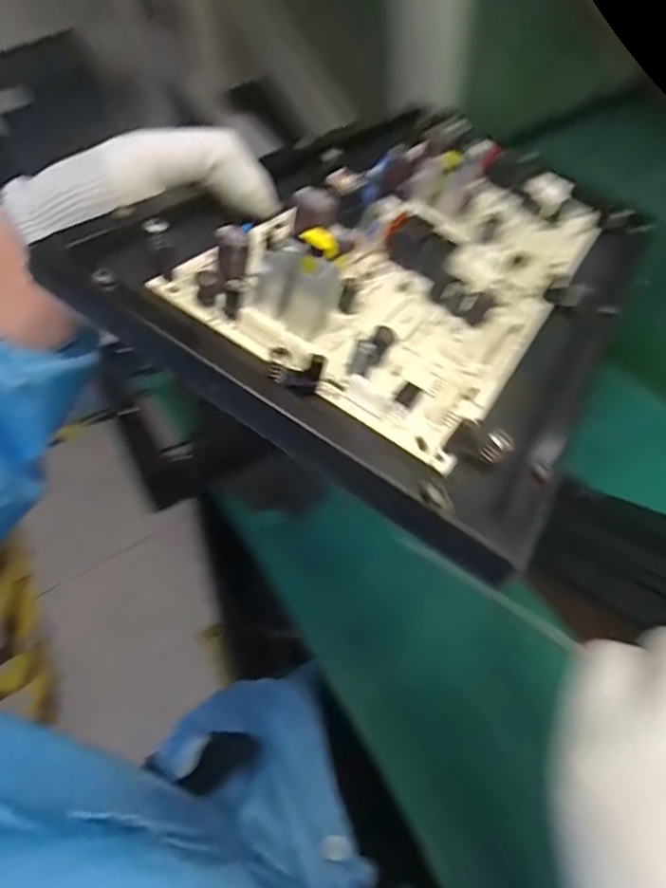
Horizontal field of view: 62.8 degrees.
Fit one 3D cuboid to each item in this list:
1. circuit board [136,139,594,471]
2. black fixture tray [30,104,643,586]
[{"bbox_3d":[0.056,-0.099,0.270,0.123,0.023,0.274,38,51,6],"label":"circuit board"},{"bbox_3d":[0.050,-0.098,0.265,0.184,0.026,0.303,35,51,8],"label":"black fixture tray"}]

